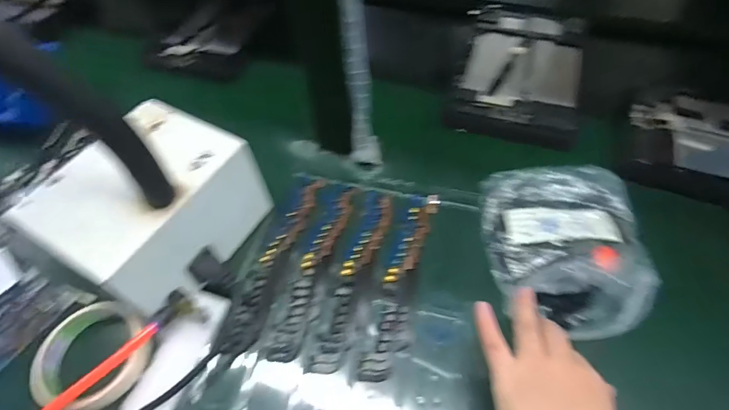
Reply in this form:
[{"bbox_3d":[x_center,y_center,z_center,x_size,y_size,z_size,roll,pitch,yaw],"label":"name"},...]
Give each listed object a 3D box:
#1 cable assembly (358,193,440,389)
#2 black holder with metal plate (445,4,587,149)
[{"bbox_3d":[0.037,0.067,0.388,0.033,0.004,0.192,12,57,12],"label":"cable assembly"},{"bbox_3d":[0.204,-0.182,0.543,0.147,0.045,0.259,13,57,12],"label":"black holder with metal plate"}]

